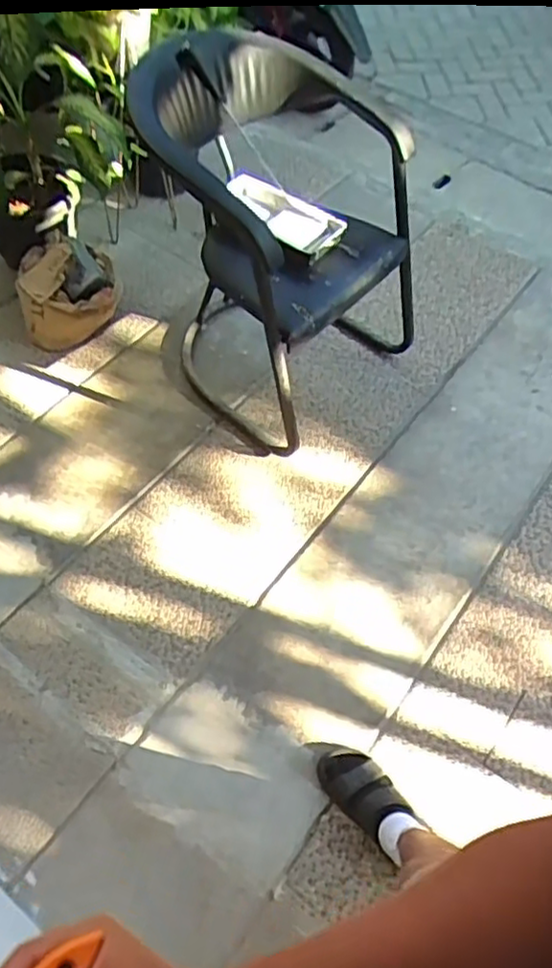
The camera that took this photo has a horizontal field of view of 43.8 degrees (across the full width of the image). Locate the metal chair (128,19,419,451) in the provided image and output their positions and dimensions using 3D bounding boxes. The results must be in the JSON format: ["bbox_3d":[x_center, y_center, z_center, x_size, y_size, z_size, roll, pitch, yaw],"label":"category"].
[{"bbox_3d":[0.019,-0.603,1.716,0.517,0.814,0.673,33,62,17],"label":"metal chair"}]

